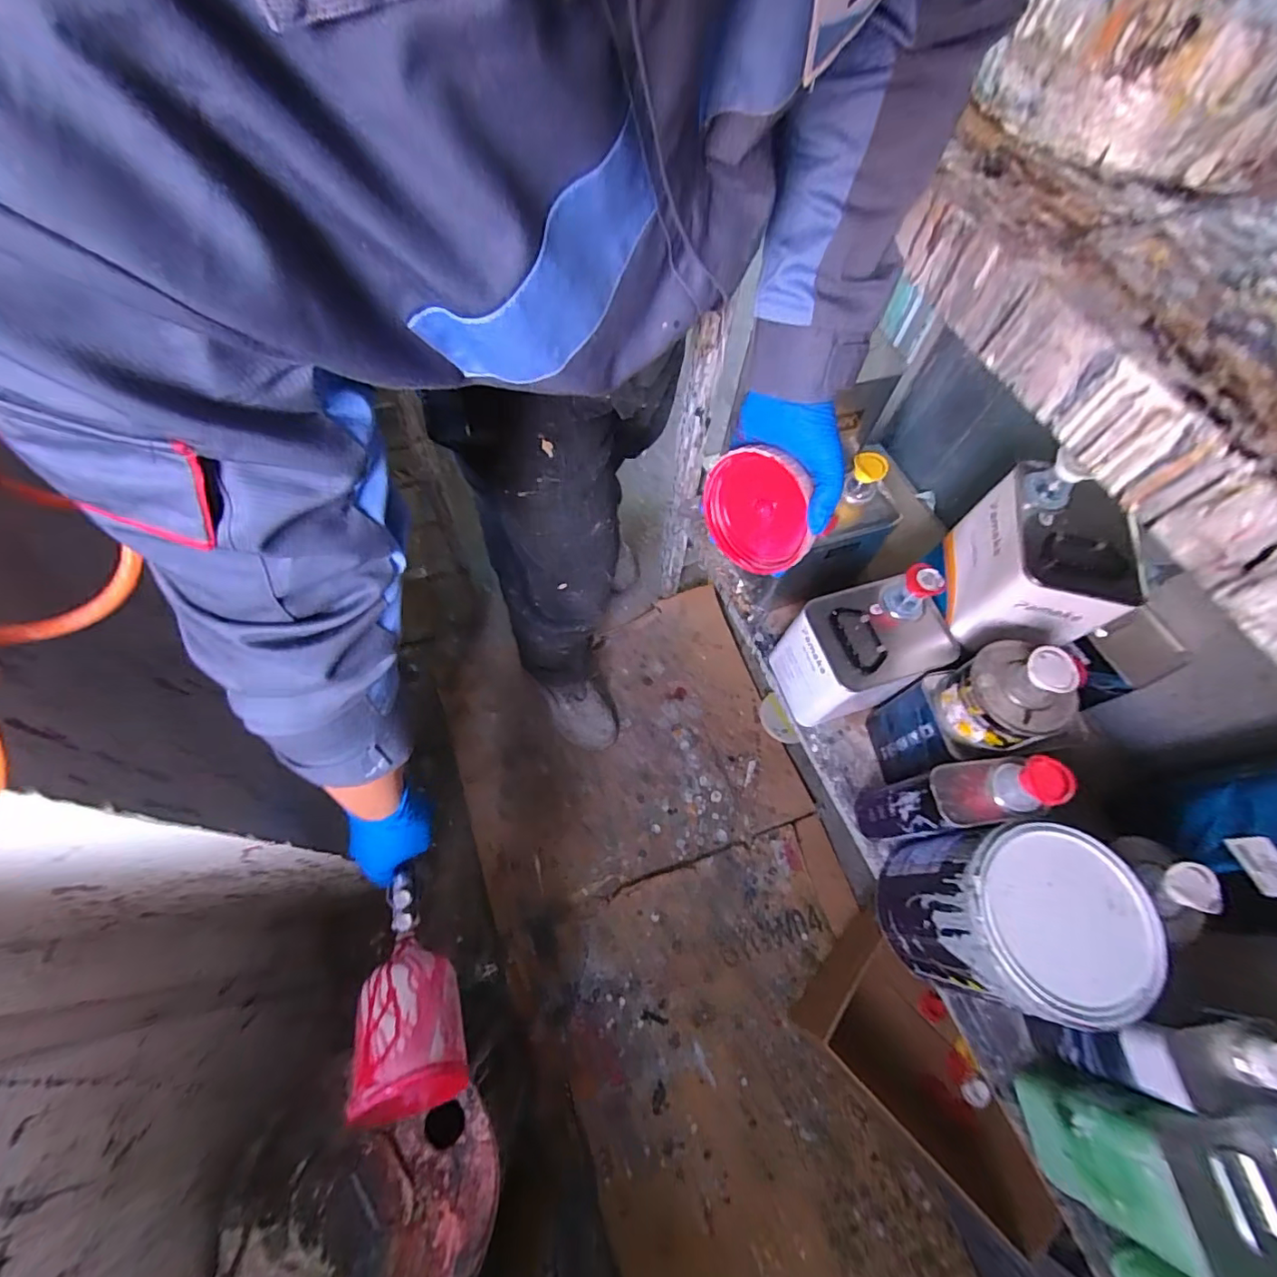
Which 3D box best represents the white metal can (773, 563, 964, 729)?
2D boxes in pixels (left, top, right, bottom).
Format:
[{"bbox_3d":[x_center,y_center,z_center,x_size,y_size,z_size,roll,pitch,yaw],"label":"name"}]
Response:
[{"bbox_3d":[0.283,0.011,0.684,0.167,0.185,0.122,-16,66,-11],"label":"white metal can"}]

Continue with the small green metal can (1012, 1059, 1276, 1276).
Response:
[{"bbox_3d":[0.490,0.456,0.472,0.162,0.205,0.107,-1,64,-4],"label":"small green metal can"}]

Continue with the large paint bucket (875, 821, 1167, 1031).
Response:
[{"bbox_3d":[0.363,0.281,0.545,0.149,0.194,0.148,1,64,-3],"label":"large paint bucket"}]

